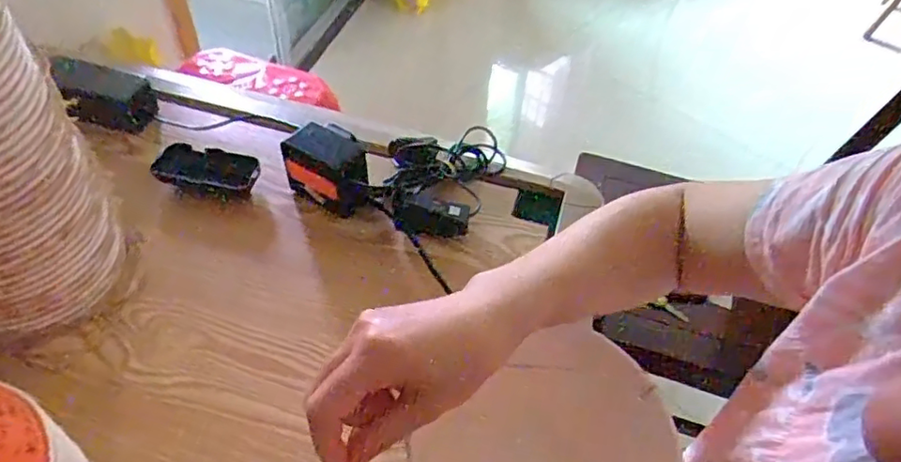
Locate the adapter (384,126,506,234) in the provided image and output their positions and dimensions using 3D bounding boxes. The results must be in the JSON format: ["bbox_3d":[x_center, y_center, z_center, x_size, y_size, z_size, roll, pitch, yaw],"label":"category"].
[{"bbox_3d":[-0.011,-0.067,0.660,0.117,0.039,0.181,18,49,11],"label":"adapter"}]

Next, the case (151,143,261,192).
[{"bbox_3d":[-0.260,-0.064,0.644,0.107,0.024,0.050,8,48,3],"label":"case"}]

